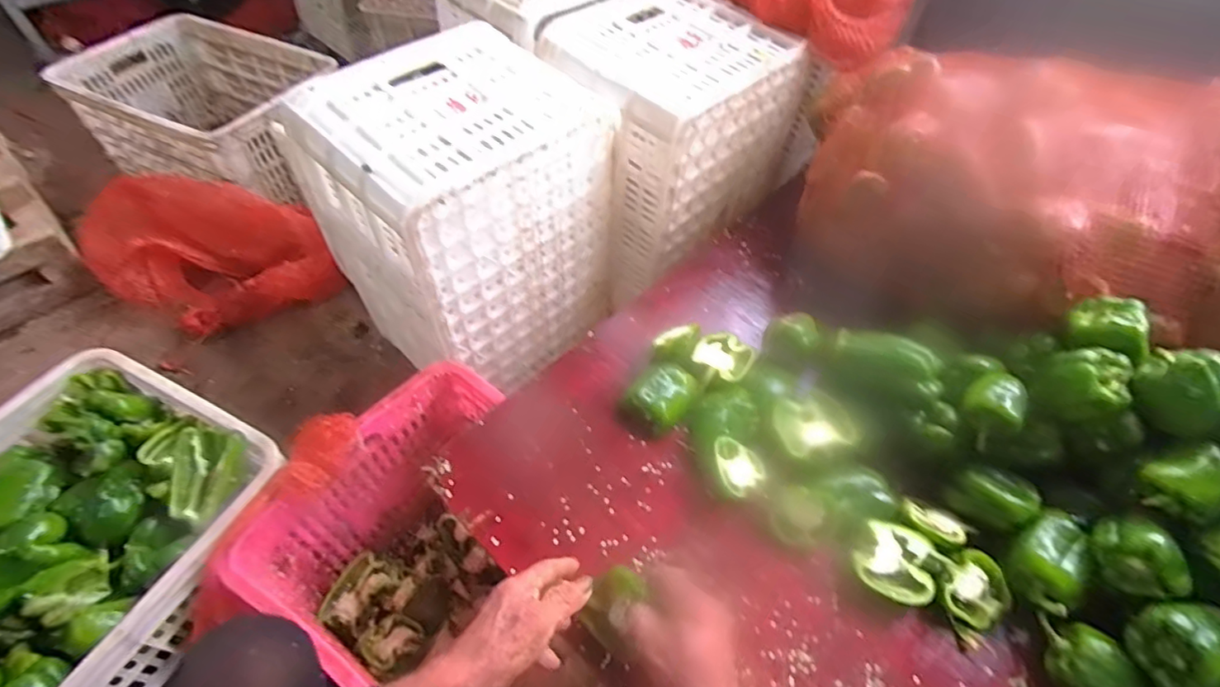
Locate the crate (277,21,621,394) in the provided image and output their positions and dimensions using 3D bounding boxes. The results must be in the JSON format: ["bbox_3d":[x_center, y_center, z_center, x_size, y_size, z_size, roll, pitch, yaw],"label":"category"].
[{"bbox_3d":[-0.220,-0.187,0.918,0.317,0.429,0.344,36,59,22],"label":"crate"}]

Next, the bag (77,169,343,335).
[{"bbox_3d":[-0.833,-0.182,1.186,0.506,0.160,0.296,16,54,9],"label":"bag"}]

